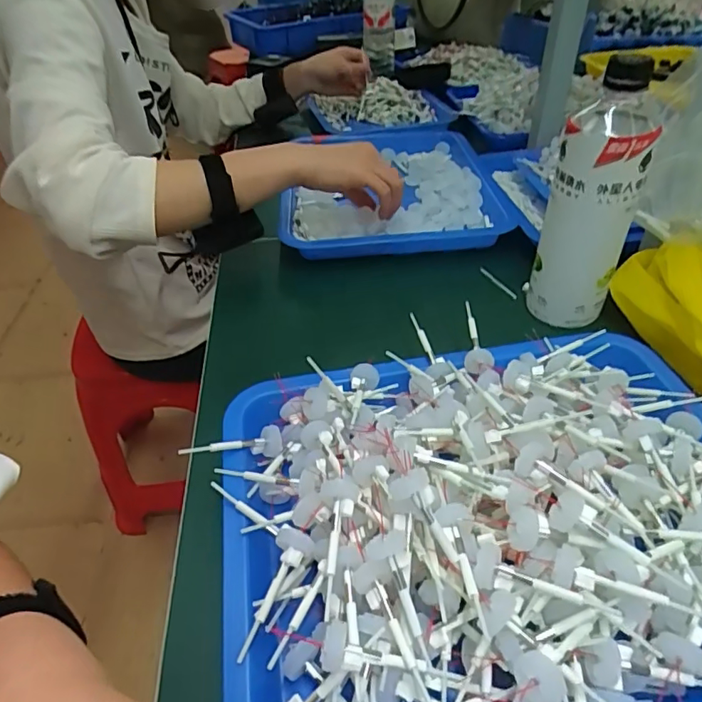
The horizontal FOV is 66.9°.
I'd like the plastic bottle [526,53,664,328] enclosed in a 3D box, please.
[{"bbox_3d":[0.196,-0.119,0.439,0.067,0.202,0.065,17,42,20],"label":"plastic bottle"}]

